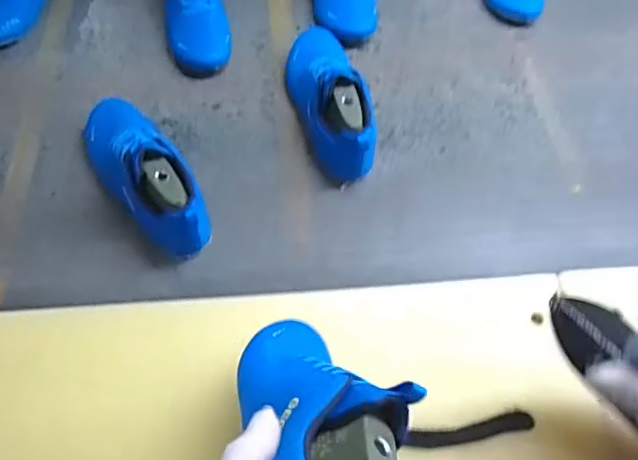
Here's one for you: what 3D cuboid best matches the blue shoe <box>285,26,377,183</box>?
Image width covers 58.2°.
[{"bbox_3d":[0.012,-0.187,0.759,0.082,0.094,0.266,-11,58,-7],"label":"blue shoe"}]

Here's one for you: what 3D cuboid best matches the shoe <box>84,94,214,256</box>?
[{"bbox_3d":[-0.217,-0.080,0.686,0.080,0.095,0.263,-29,62,-17],"label":"shoe"}]

